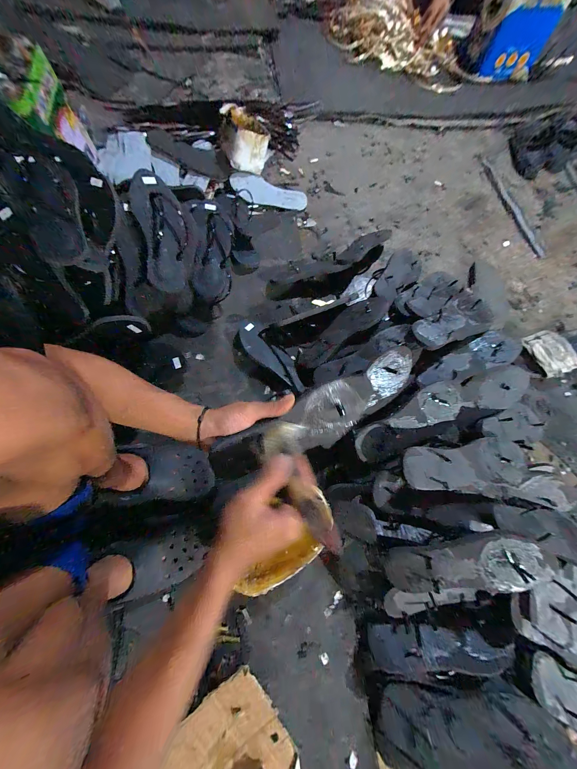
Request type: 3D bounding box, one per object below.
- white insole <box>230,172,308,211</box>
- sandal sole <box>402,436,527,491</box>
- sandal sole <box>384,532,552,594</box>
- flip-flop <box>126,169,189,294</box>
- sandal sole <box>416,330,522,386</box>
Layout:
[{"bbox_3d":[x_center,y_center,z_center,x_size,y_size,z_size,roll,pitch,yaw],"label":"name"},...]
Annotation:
[{"bbox_3d":[-0.059,-0.609,0.788,0.232,0.021,0.112,1,78,-14],"label":"white insole"},{"bbox_3d":[0.309,0.137,0.436,0.222,0.029,0.078,-3,72,-2],"label":"sandal sole"},{"bbox_3d":[0.262,0.279,0.385,0.212,0.033,0.082,-15,73,14],"label":"sandal sole"},{"bbox_3d":[-0.280,-0.330,0.561,0.097,0.036,0.230,-6,106,-3],"label":"flip-flop"},{"bbox_3d":[0.386,-0.057,0.533,0.224,0.026,0.070,-18,73,-7],"label":"sandal sole"}]

